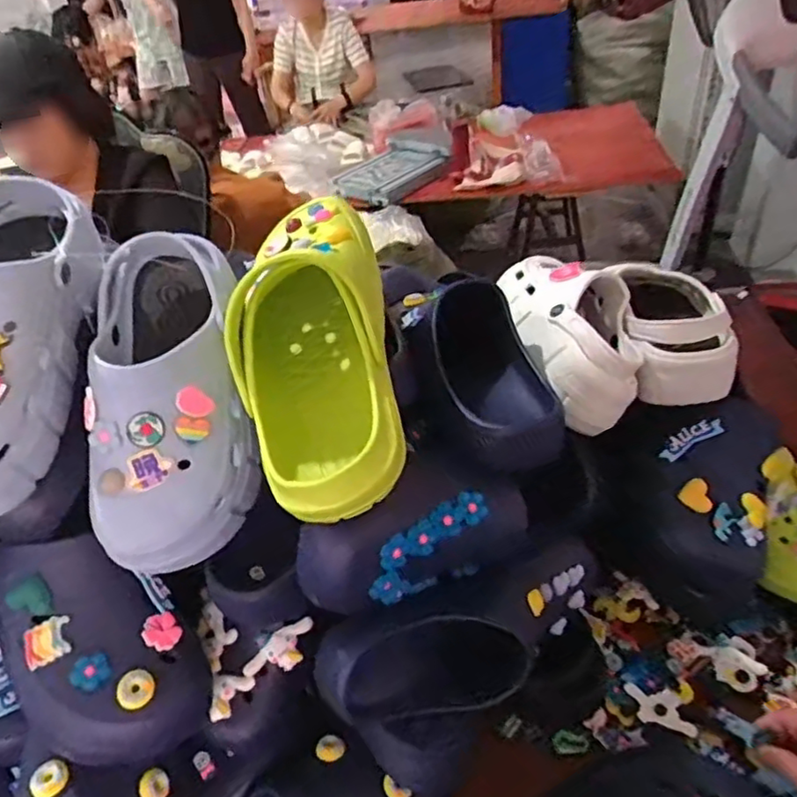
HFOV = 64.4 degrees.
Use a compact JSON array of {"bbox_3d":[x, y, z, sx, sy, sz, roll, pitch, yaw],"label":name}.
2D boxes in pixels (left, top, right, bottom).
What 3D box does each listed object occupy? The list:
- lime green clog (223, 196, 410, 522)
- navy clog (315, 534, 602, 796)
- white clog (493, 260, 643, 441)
[{"bbox_3d":[-0.062,-0.047,0.458,0.110,0.119,0.273,-10,57,-4],"label":"lime green clog"},{"bbox_3d":[0.066,0.204,0.519,0.245,0.106,0.095,-25,44,-20],"label":"navy clog"},{"bbox_3d":[0.178,-0.077,0.652,0.112,0.080,0.229,-8,41,-2],"label":"white clog"}]

